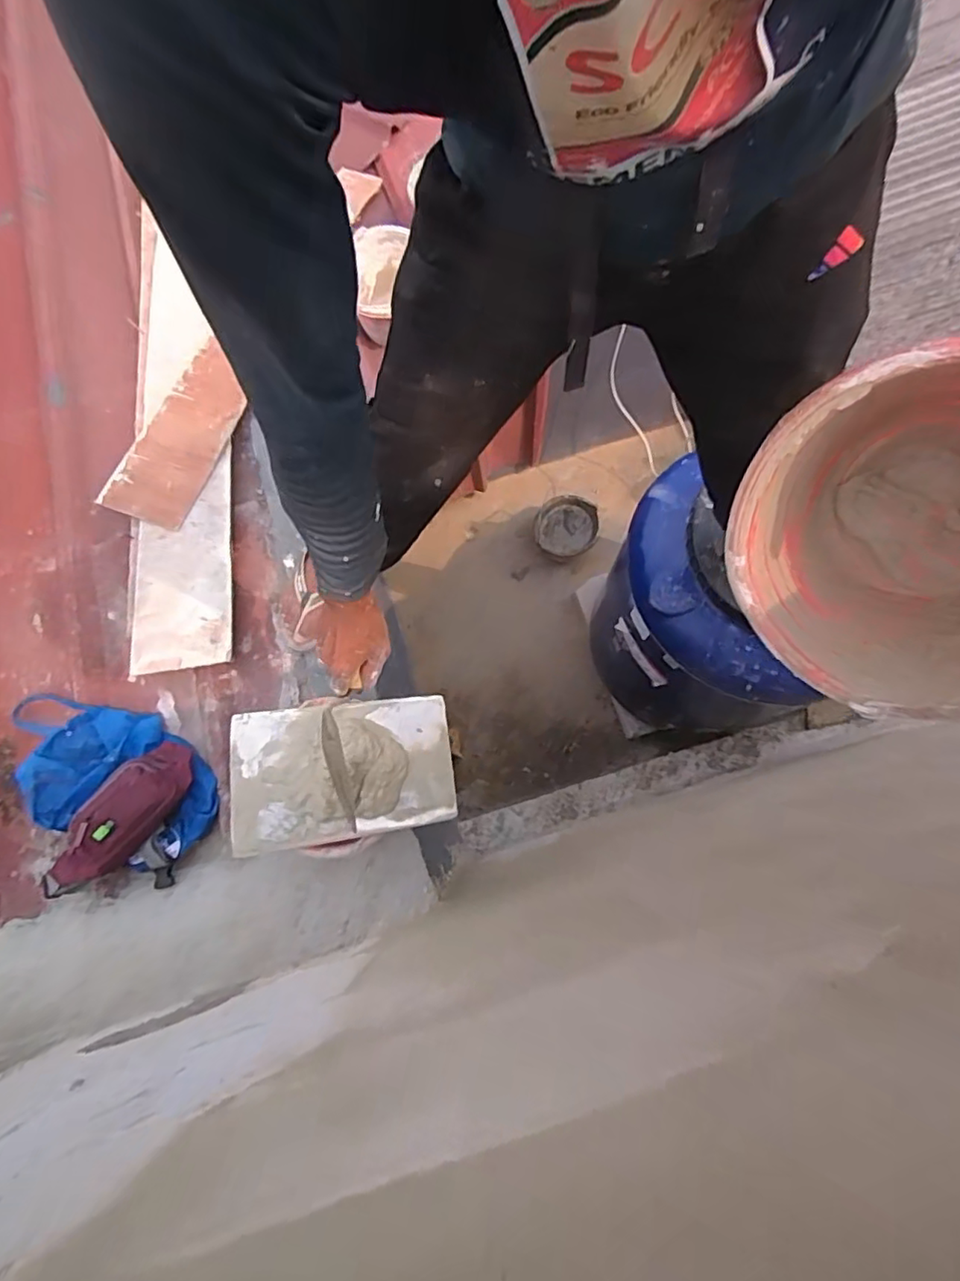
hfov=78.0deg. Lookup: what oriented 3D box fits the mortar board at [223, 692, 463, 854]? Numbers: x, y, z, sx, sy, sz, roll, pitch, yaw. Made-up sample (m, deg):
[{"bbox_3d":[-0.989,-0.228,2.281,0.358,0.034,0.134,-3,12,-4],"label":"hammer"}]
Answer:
[{"bbox_3d":[-0.218,0.195,0.903,0.345,0.056,0.211,-7,76,0],"label":"mortar board"}]

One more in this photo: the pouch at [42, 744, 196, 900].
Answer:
[{"bbox_3d":[-0.646,0.324,1.042,0.125,0.089,0.321,31,79,9],"label":"pouch"}]

